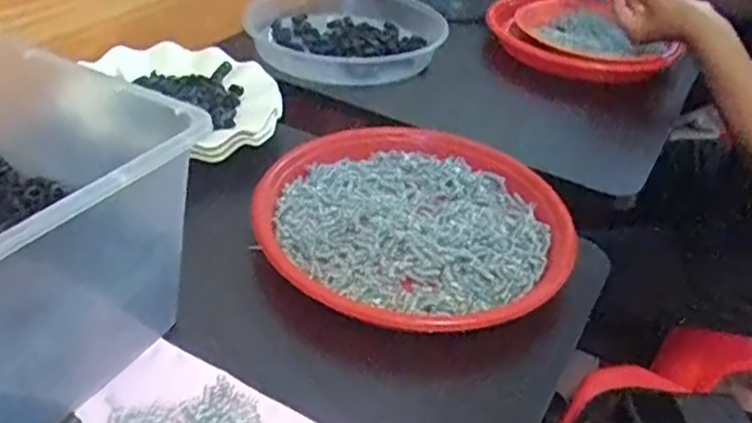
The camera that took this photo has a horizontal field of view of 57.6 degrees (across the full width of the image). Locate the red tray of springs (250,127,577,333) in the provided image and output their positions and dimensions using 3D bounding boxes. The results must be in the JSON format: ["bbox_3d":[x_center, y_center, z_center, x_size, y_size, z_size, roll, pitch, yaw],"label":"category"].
[{"bbox_3d":[0.027,0.007,0.524,0.234,0.026,0.221,21,40,19],"label":"red tray of springs"}]

